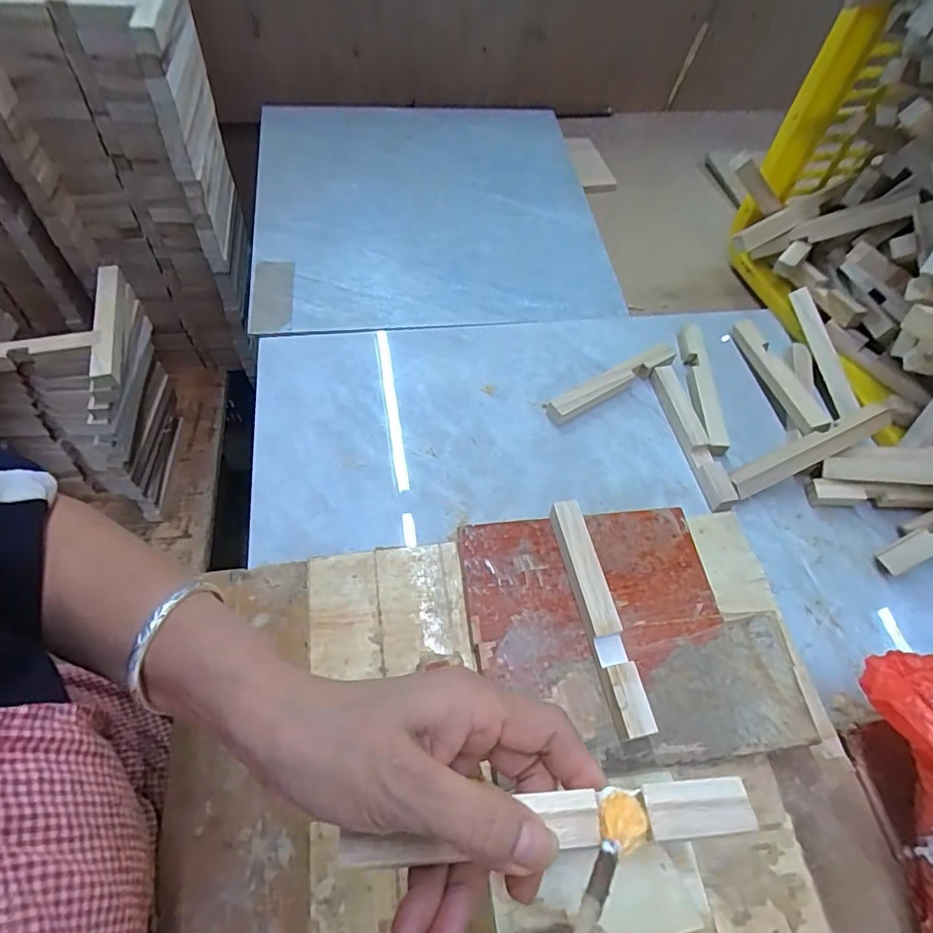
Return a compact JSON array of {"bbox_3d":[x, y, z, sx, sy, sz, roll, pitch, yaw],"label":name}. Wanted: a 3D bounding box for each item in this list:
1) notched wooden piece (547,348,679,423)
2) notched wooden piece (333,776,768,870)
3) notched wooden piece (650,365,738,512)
[{"bbox_3d":[0.139,-0.080,0.529,0.143,0.022,0.021,-26,64,-19],"label":"notched wooden piece"},{"bbox_3d":[0.031,0.129,0.196,0.148,0.007,0.018,-4,59,-7],"label":"notched wooden piece"},{"bbox_3d":[0.205,-0.029,0.504,0.023,0.016,0.154,-6,59,-9],"label":"notched wooden piece"}]

